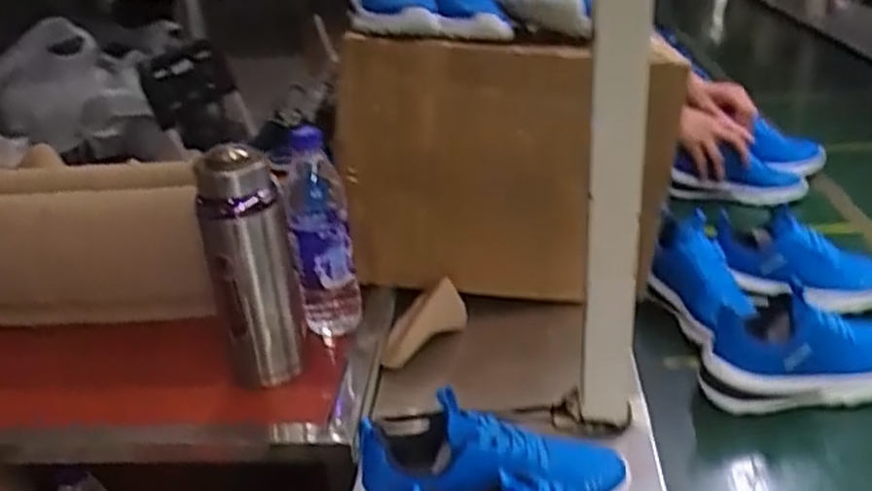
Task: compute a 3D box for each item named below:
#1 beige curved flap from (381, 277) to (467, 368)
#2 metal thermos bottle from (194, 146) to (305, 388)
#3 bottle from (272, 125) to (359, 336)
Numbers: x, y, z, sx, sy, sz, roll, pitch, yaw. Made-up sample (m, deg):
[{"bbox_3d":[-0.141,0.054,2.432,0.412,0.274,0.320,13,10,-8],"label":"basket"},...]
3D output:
[{"bbox_3d":[-0.017,0.101,0.915,0.056,0.149,0.020,44,34,-1],"label":"beige curved flap"},{"bbox_3d":[-0.183,0.019,0.756,0.082,0.230,0.078,-8,26,-9],"label":"metal thermos bottle"},{"bbox_3d":[-0.127,-0.006,0.826,0.078,0.230,0.058,-4,26,-6],"label":"bottle"}]

